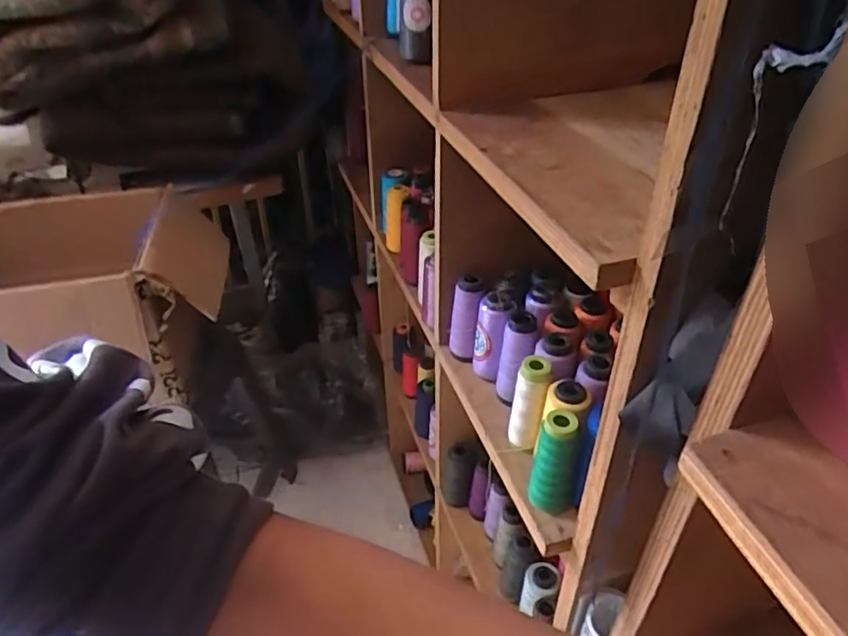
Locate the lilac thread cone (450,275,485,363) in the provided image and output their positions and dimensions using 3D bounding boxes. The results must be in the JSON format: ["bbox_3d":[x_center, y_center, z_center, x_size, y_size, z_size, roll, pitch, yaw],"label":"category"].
[{"bbox_3d":[0.052,0.008,0.766,0.038,0.125,0.030,3,38,5],"label":"lilac thread cone"}]

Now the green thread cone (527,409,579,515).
[{"bbox_3d":[0.128,0.141,0.593,0.044,0.110,0.042,9,39,13],"label":"green thread cone"}]

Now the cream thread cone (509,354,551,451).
[{"bbox_3d":[0.114,0.093,0.661,0.034,0.110,0.033,9,39,13],"label":"cream thread cone"}]

